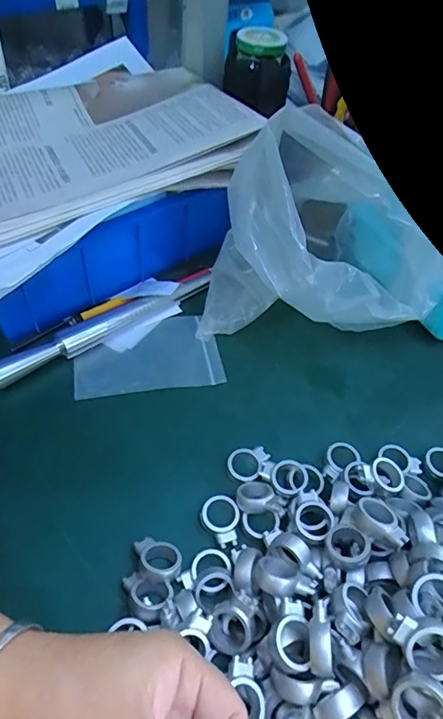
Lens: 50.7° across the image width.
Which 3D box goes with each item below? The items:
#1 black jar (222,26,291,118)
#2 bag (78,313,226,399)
[{"bbox_3d":[0.033,-0.274,0.442,0.053,0.059,0.046,33,55,19],"label":"black jar"},{"bbox_3d":[-0.064,-0.003,0.407,0.122,0.006,0.074,-8,52,-13],"label":"bag"}]

